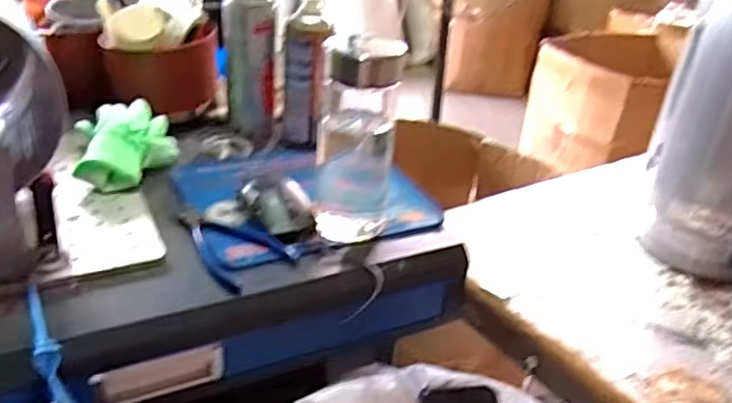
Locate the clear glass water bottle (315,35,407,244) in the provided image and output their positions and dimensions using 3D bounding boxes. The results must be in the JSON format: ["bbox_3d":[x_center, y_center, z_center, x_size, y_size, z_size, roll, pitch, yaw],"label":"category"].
[{"bbox_3d":[-0.009,-0.065,0.654,0.077,0.196,0.076,2,28,-5],"label":"clear glass water bottle"}]

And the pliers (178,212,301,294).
[{"bbox_3d":[-0.135,0.040,0.638,0.127,0.013,0.089,26,35,34],"label":"pliers"}]

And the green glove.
[{"bbox_3d":[-0.264,-0.061,0.730,0.099,0.058,0.124,-3,29,-13],"label":"green glove"}]

